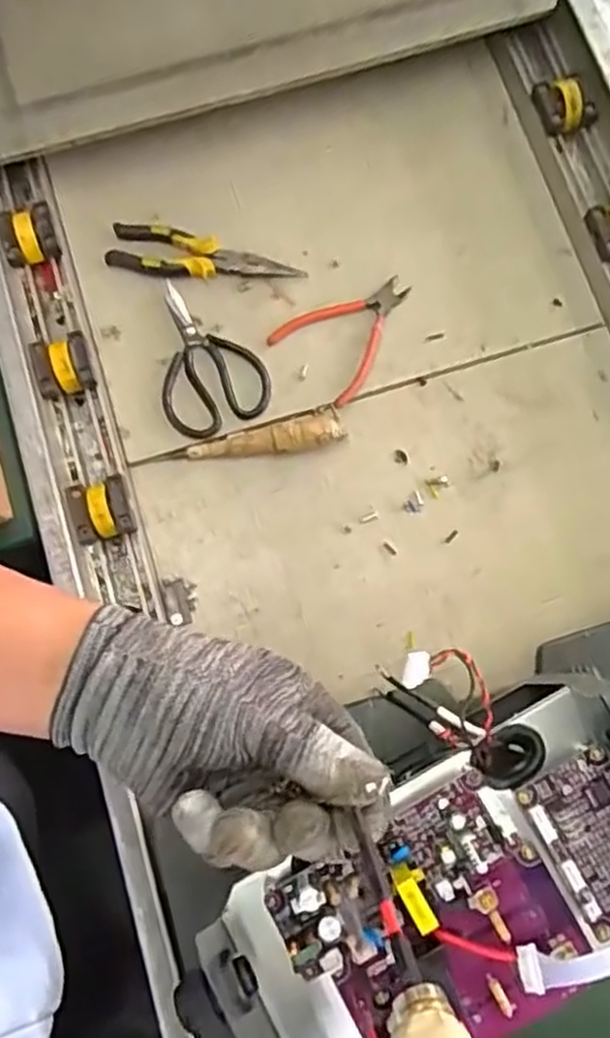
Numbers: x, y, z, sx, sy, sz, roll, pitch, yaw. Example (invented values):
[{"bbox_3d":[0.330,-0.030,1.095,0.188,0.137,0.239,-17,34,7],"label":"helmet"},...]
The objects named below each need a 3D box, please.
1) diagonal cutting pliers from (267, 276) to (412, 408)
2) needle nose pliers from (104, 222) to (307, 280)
[{"bbox_3d":[0.045,-0.195,0.766,0.102,0.006,0.140,42,81,9],"label":"diagonal cutting pliers"},{"bbox_3d":[-0.101,-0.259,0.768,0.193,0.023,0.053,13,78,3],"label":"needle nose pliers"}]

